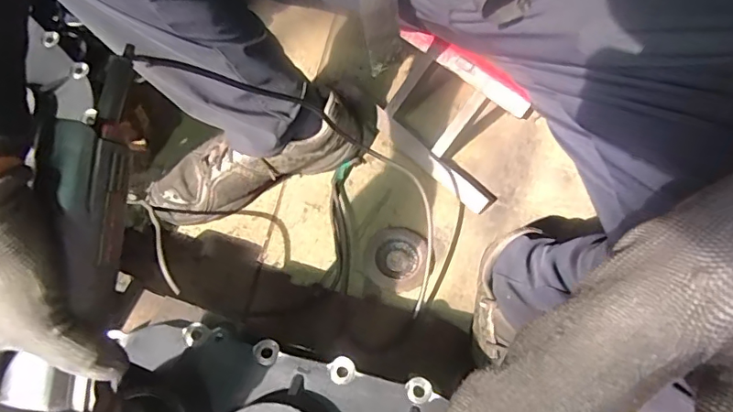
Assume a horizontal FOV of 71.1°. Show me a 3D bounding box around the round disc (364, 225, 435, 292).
[{"bbox_3d":[0.042,0.069,0.674,0.086,0.012,0.084,-1,60,1],"label":"round disc"}]

